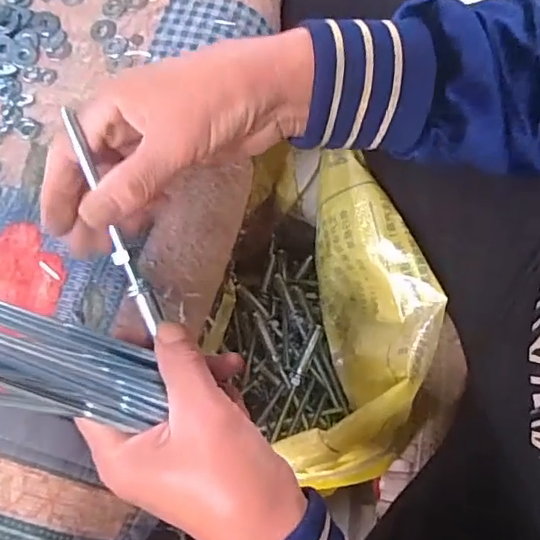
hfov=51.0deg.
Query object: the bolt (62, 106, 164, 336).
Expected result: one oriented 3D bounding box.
[{"bbox_3d":[-0.081,-0.025,0.287,0.011,0.008,0.119,-22,94,-8],"label":"bolt"}]

